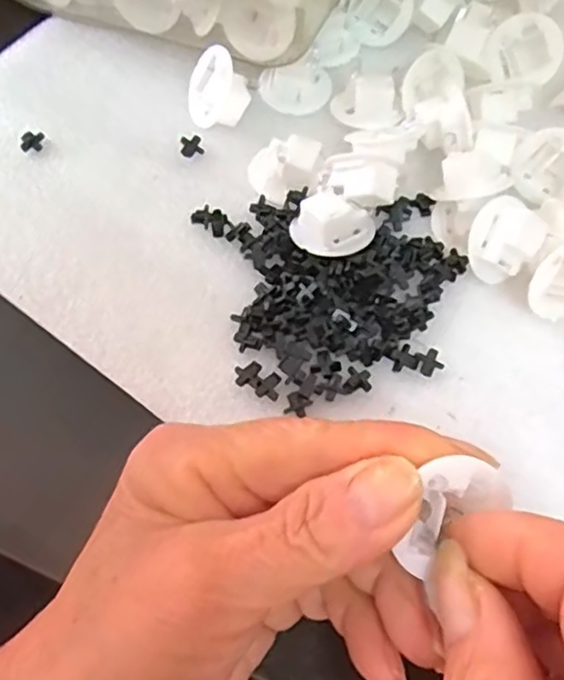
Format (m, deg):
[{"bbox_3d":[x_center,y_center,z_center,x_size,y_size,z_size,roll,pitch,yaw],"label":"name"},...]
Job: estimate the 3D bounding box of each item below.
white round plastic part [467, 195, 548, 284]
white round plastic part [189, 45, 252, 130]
[{"bbox_3d":[0.083,-0.038,0.250,0.029,0.016,0.029,0,95,3],"label":"white round plastic part"},{"bbox_3d":[-0.027,-0.108,0.286,0.014,0.029,0.031,-2,69,-46],"label":"white round plastic part"}]

